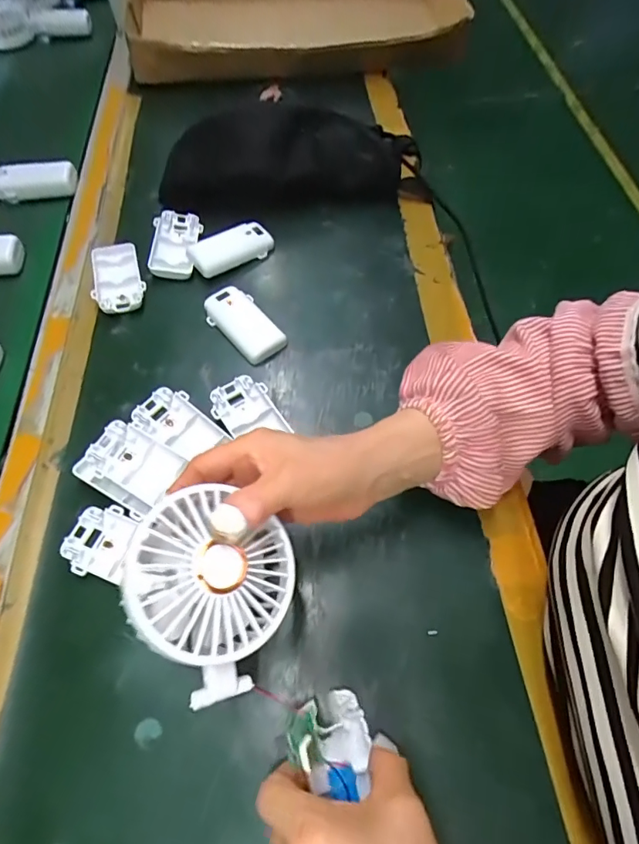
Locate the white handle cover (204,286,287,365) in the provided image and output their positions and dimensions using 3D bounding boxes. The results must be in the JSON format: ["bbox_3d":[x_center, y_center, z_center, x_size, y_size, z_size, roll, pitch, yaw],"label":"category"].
[{"bbox_3d":[-0.074,-0.099,0.454,0.047,0.012,0.093,-41,67,-19],"label":"white handle cover"}]

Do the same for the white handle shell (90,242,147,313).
[{"bbox_3d":[-0.211,-0.152,0.484,0.050,0.014,0.095,-14,61,-6],"label":"white handle shell"}]

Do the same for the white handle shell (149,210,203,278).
[{"bbox_3d":[-0.159,-0.198,0.507,0.050,0.014,0.097,0,60,3],"label":"white handle shell"}]

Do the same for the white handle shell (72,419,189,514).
[{"bbox_3d":[-0.150,0.037,0.370,0.079,0.022,0.054,24,64,15],"label":"white handle shell"}]

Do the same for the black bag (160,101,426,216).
[{"bbox_3d":[-0.029,-0.304,0.525,0.279,0.077,0.104,-2,60,1],"label":"black bag"}]

